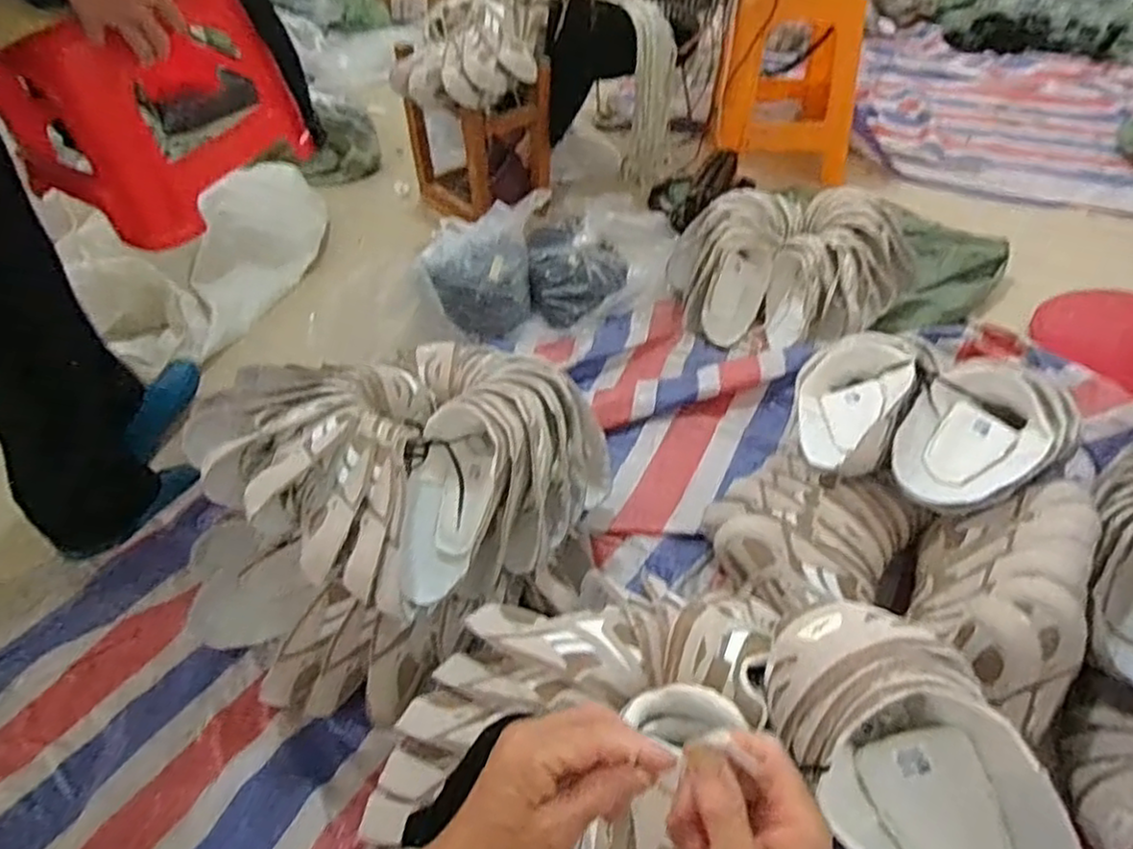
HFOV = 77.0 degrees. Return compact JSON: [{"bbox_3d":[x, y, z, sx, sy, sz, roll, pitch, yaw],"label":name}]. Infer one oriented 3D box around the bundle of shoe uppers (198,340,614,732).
[{"bbox_3d":[-0.251,0.082,0.994,0.554,0.265,0.505,-1,44,1],"label":"bundle of shoe uppers"}]

